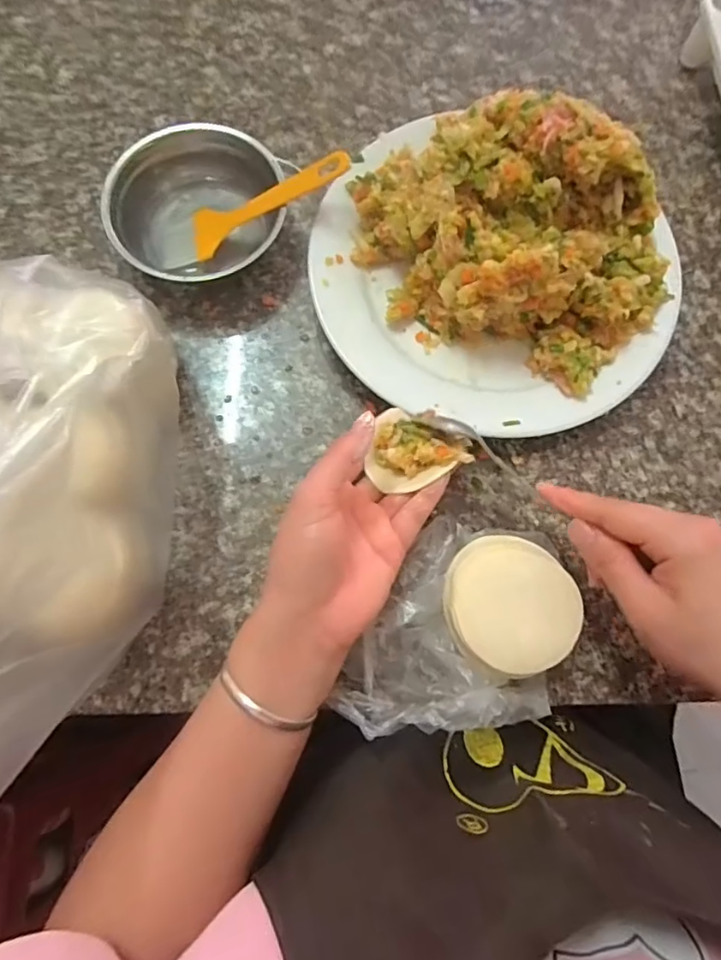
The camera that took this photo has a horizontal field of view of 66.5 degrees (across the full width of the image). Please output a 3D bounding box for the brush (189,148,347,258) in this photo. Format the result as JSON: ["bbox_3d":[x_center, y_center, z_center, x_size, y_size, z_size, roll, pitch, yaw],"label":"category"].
[{"bbox_3d":[-0.061,-0.189,0.374,0.118,0.012,0.033,-20,77,16],"label":"brush"}]

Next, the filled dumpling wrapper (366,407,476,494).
[{"bbox_3d":[0.030,-0.014,0.325,0.057,0.022,0.047,30,78,6],"label":"filled dumpling wrapper"}]

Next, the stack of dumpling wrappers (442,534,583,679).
[{"bbox_3d":[0.084,0.072,0.322,0.069,0.047,0.074,-14,77,-4],"label":"stack of dumpling wrappers"}]

